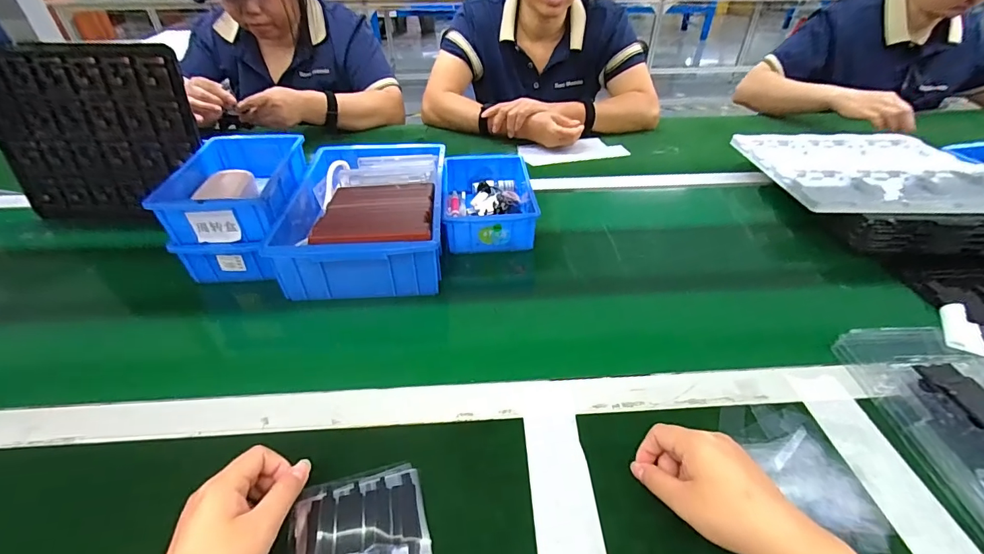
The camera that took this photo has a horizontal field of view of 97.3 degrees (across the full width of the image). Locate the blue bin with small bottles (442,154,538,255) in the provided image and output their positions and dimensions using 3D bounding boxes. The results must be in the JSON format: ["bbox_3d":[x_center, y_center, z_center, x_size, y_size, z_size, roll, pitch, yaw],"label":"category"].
[{"bbox_3d":[-0.007,-0.122,0.680,0.126,0.058,0.204,-3,40,-4],"label":"blue bin with small bottles"}]

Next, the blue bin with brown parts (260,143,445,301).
[{"bbox_3d":[-0.175,-0.094,0.630,0.212,0.084,0.294,-2,40,-3],"label":"blue bin with brown parts"}]

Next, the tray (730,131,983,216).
[{"bbox_3d":[0.614,-0.179,0.706,0.340,0.014,0.295,0,38,3],"label":"tray"}]

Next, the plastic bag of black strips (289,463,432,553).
[{"bbox_3d":[-0.103,0.190,0.336,0.100,0.006,0.076,-11,41,-13],"label":"plastic bag of black strips"}]

